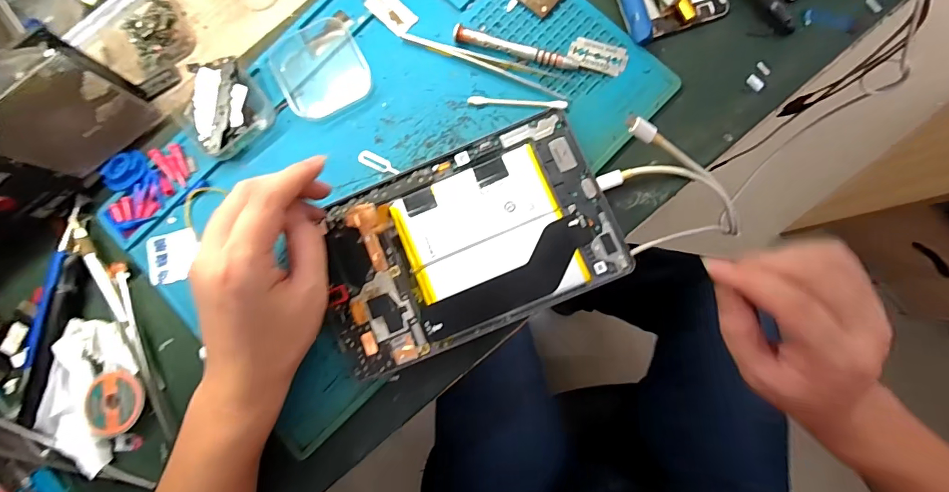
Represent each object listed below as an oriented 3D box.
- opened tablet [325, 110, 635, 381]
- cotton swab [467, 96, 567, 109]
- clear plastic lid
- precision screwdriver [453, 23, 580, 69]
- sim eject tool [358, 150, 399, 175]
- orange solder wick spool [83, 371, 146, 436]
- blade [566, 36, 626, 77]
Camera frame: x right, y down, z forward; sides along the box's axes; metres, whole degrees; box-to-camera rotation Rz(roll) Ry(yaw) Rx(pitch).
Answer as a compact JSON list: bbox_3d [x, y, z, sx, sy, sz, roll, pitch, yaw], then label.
[{"bbox_3d":[-0.008,-0.002,0.299,0.203,0.007,0.125,-22,82,1],"label":"opened tablet"},{"bbox_3d":[0.031,-0.105,0.309,0.071,0.007,0.007,7,84,5],"label":"cotton swab"},{"bbox_3d":[-0.118,-0.138,0.324,0.063,0.012,0.071,-27,82,1],"label":"clear plastic lid"},{"bbox_3d":[0.030,-0.144,0.311,0.093,0.011,0.010,16,85,6],"label":"precision screwdriver"},{"bbox_3d":[-0.071,-0.062,0.317,0.035,0.004,0.011,26,76,7],"label":"sim eject tool"},{"bbox_3d":[-0.257,0.113,0.306,0.038,0.012,0.042,-14,83,2],"label":"orange solder wick spool"},{"bbox_3d":[0.090,-0.139,0.310,0.041,0.004,0.023,19,85,6],"label":"blade"}]

